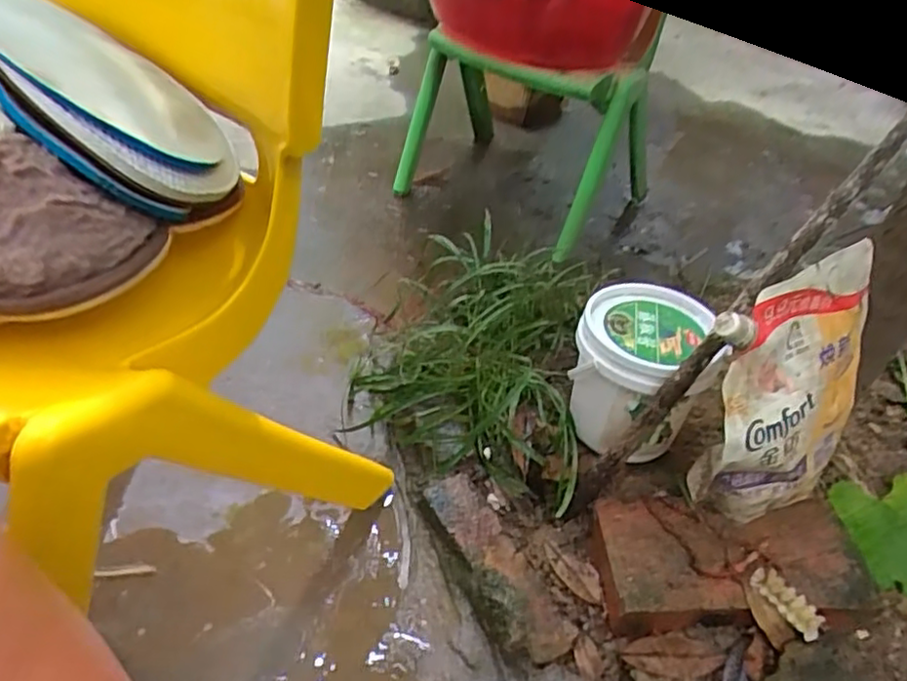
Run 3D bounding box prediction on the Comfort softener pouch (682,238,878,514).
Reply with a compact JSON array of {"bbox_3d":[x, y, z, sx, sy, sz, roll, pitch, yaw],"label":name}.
[{"bbox_3d":[0.268,0.057,0.545,0.163,0.228,0.086,-22,49,-30],"label":"Comfort softener pouch"}]

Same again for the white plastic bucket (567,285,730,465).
[{"bbox_3d":[0.174,0.034,0.626,0.122,0.129,0.117,5,40,-5],"label":"white plastic bucket"}]

